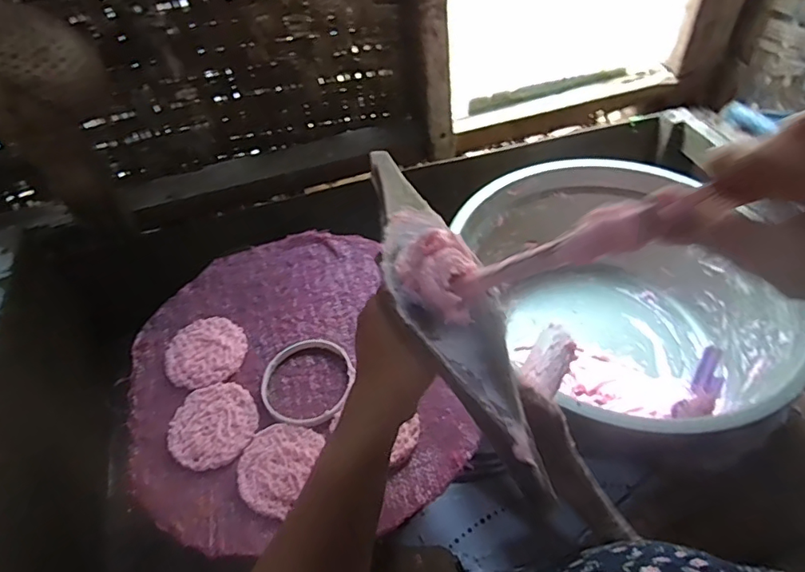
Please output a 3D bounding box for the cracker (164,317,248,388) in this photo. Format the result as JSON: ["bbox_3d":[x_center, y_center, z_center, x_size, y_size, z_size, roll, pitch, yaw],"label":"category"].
[{"bbox_3d":[-0.200,0.065,0.531,0.077,0.006,0.082,-2,49,2],"label":"cracker"}]

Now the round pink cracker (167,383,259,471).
[{"bbox_3d":[-0.174,0.125,0.478,0.075,0.004,0.079,-2,49,2],"label":"round pink cracker"}]

